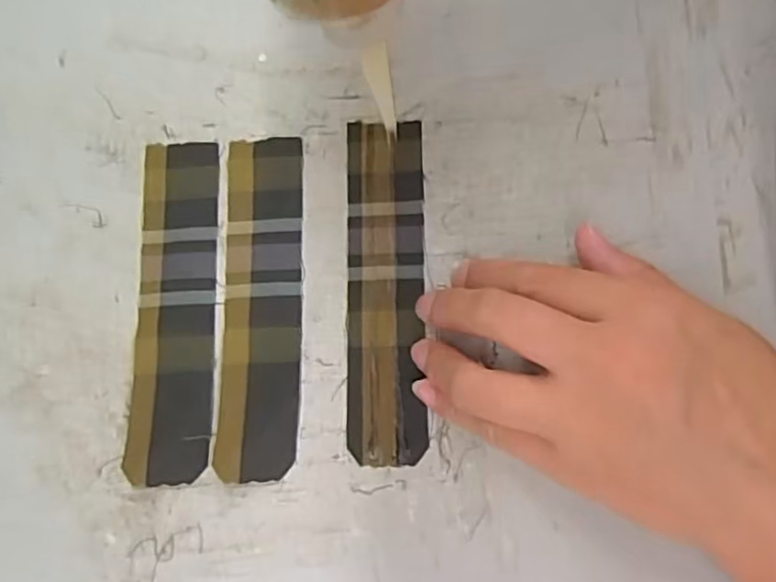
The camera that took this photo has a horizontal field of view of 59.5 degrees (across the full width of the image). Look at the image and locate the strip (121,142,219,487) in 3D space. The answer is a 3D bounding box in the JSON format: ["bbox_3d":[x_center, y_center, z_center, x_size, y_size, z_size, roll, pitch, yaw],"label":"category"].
[{"bbox_3d":[-0.087,0.004,0.275,0.032,0.008,0.139,-2,78,1],"label":"strip"}]

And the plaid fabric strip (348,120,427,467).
[{"bbox_3d":[-0.001,-0.003,0.278,0.031,0.004,0.141,0,79,1],"label":"plaid fabric strip"}]

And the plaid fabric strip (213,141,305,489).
[{"bbox_3d":[-0.051,0.004,0.276,0.031,0.005,0.139,0,77,-2],"label":"plaid fabric strip"}]

